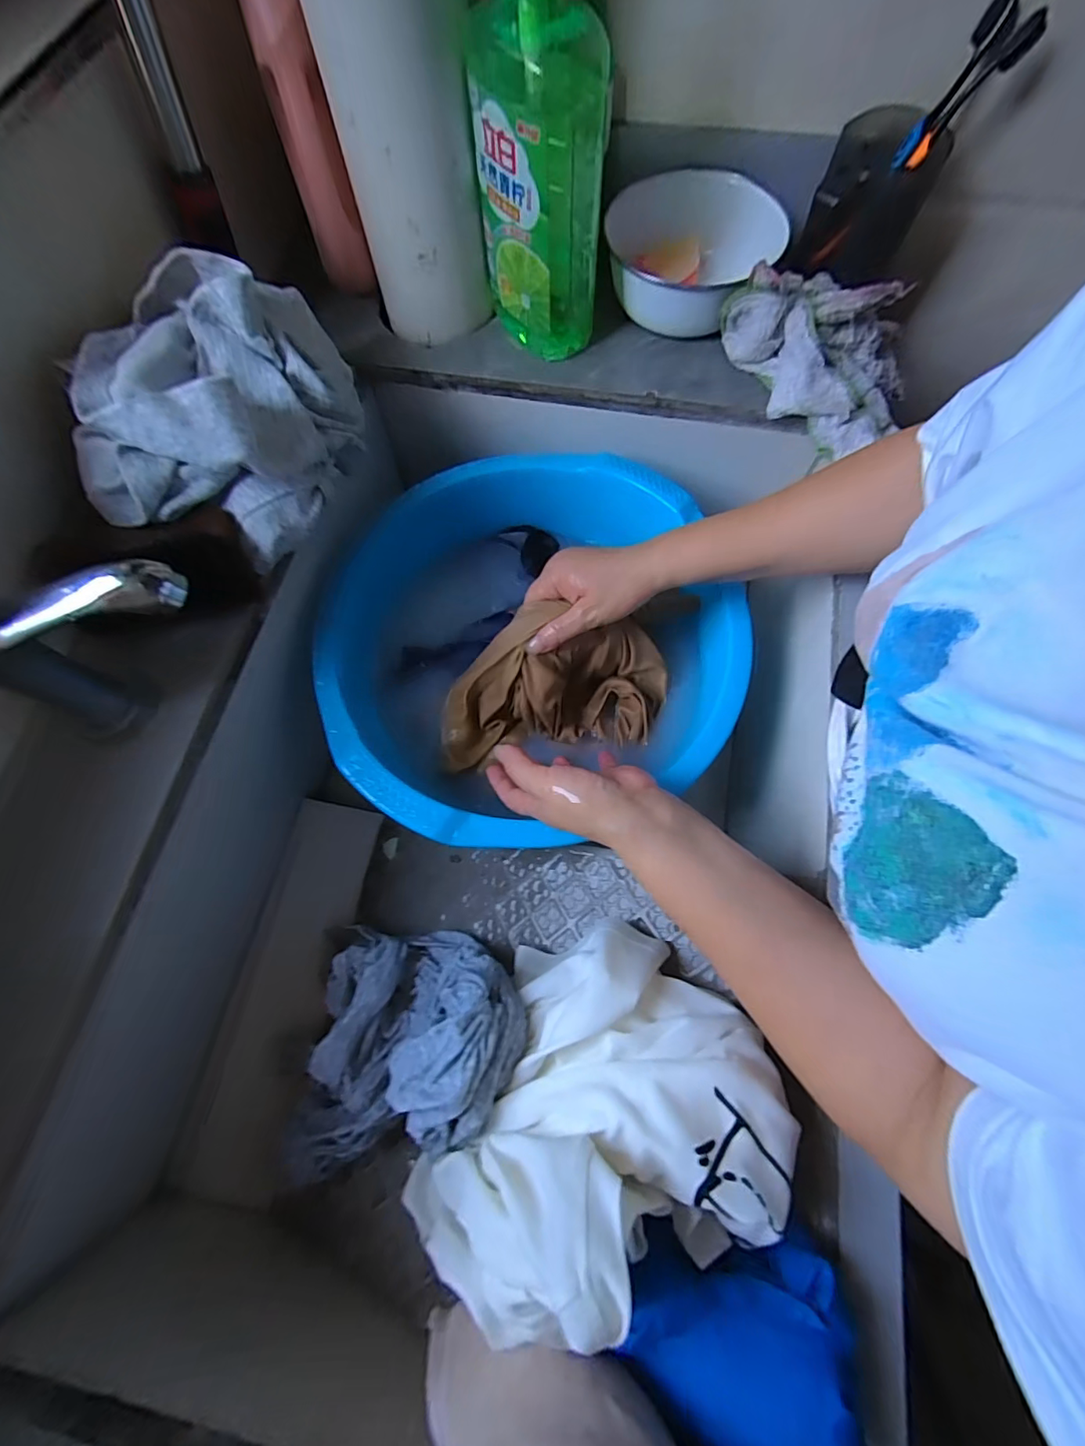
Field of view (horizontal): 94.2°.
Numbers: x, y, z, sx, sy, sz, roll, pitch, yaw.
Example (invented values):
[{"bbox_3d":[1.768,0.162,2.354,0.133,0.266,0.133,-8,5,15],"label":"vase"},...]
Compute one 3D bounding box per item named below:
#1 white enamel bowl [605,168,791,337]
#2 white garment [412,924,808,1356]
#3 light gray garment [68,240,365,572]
[{"bbox_3d":[0.126,-0.430,0.470,0.145,0.063,0.154,0,71,1],"label":"white enamel bowl"},{"bbox_3d":[0.036,0.215,0.278,0.164,0.146,0.183,18,72,7],"label":"white garment"},{"bbox_3d":[-0.225,-0.238,0.370,0.132,0.097,0.224,12,71,5],"label":"light gray garment"}]

